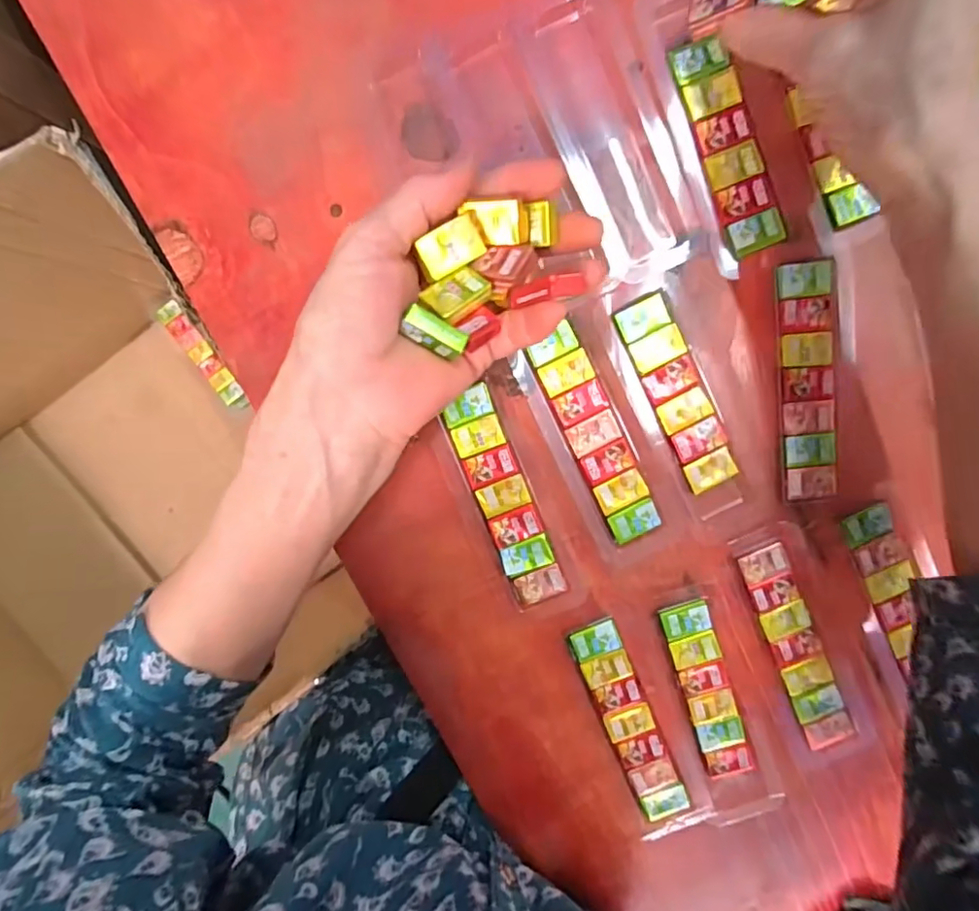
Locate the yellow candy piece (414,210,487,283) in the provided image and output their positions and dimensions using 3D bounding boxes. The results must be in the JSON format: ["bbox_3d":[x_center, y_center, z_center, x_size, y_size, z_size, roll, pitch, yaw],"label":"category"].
[{"bbox_3d":[-0.014,-0.080,0.223,0.029,0.005,0.015,-39,116,-7],"label":"yellow candy piece"}]

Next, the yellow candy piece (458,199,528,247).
[{"bbox_3d":[0.003,-0.091,0.224,0.024,0.006,0.017,-1,98,2],"label":"yellow candy piece"}]

